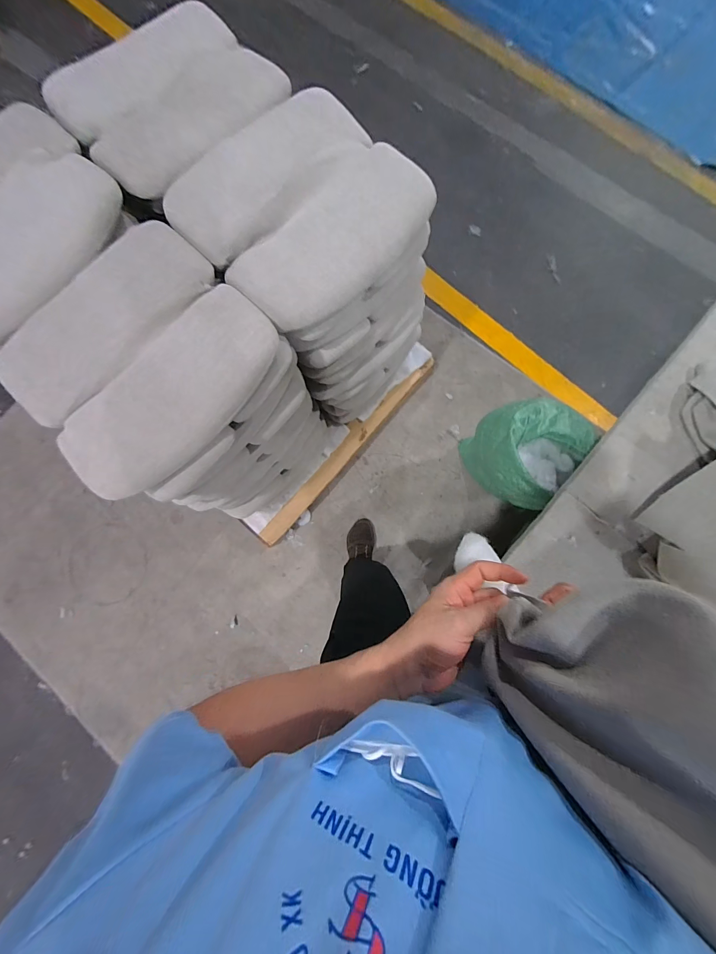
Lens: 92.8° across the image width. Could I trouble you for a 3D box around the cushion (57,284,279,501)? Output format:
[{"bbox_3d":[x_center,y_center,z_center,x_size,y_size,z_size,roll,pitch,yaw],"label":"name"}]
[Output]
[{"bbox_3d":[-0.347,-0.162,0.635,0.213,0.056,0.430,40,82,8],"label":"cushion"}]

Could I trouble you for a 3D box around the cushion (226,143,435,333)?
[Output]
[{"bbox_3d":[-0.043,-0.483,0.692,0.435,0.057,0.205,-43,81,-6],"label":"cushion"}]

